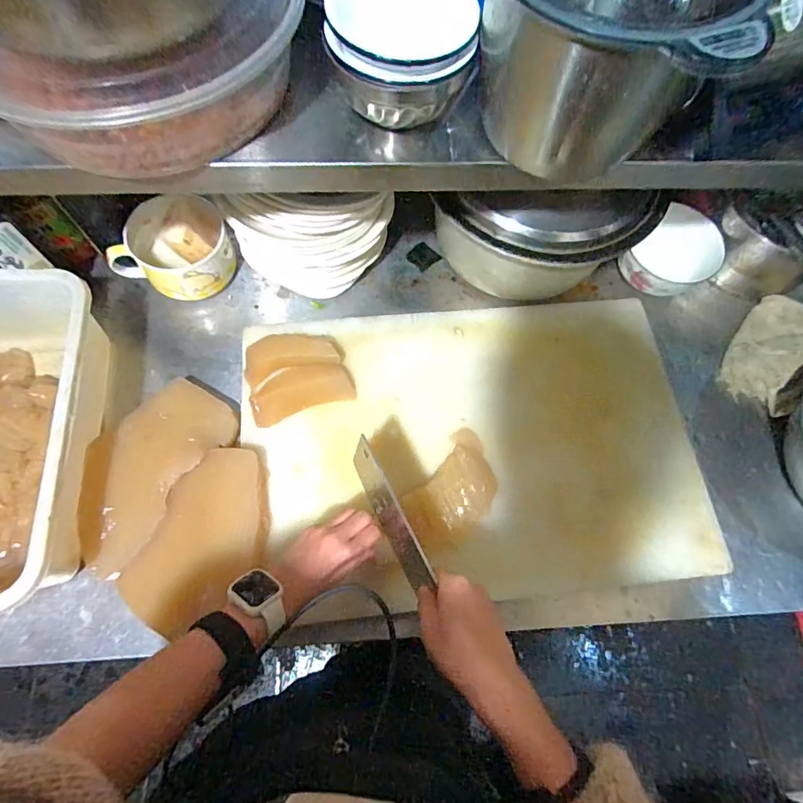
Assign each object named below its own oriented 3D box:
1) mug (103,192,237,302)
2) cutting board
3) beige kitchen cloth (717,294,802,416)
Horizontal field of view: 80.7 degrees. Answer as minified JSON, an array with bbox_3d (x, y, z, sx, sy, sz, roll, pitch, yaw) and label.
[{"bbox_3d":[-0.314,-0.228,0.681,0.135,0.084,0.138,1,70,-3],"label":"mug"},{"bbox_3d":[0.101,0.050,0.626,0.568,0.042,0.394,-5,69,-6],"label":"cutting board"},{"bbox_3d":[0.552,-0.077,0.694,0.187,0.045,0.117,-40,76,-16],"label":"beige kitchen cloth"}]

